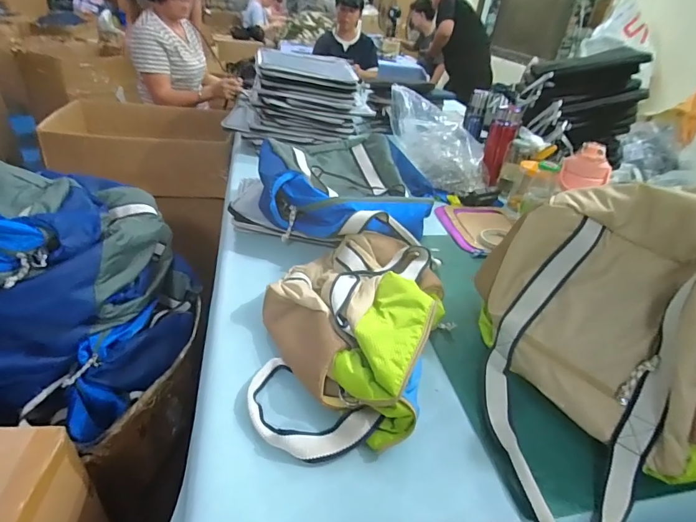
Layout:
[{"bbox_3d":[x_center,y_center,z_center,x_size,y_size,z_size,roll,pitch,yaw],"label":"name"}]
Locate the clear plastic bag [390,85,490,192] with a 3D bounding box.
[{"bbox_3d":[0.246,-0.329,1.098,0.351,0.153,0.118,48,42,2],"label":"clear plastic bag"}]

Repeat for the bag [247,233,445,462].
[{"bbox_3d":[0.003,0.076,0.591,0.256,0.089,0.417,16,35,12],"label":"bag"}]

